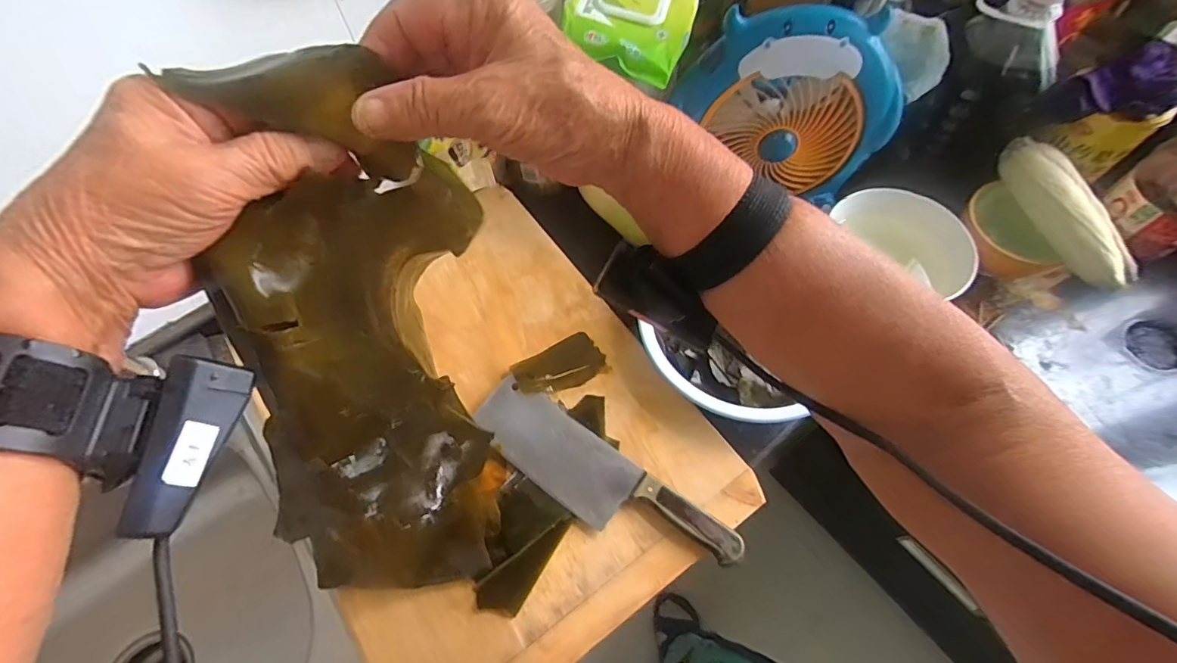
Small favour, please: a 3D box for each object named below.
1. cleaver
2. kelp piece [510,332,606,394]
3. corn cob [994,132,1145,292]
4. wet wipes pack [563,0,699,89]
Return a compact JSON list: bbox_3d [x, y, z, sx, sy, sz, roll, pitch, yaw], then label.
[{"bbox_3d":[0.008,0.146,0.500,0.279,0.018,0.073,33,68,17],"label":"cleaver"},{"bbox_3d":[-0.032,0.039,0.566,0.098,0.009,0.058,-26,56,-17],"label":"kelp piece"},{"bbox_3d":[0.517,-0.137,0.557,0.052,0.049,0.201,-7,62,-2],"label":"corn cob"},{"bbox_3d":[0.050,-0.357,0.545,0.128,0.038,0.208,12,63,8],"label":"wet wipes pack"}]

